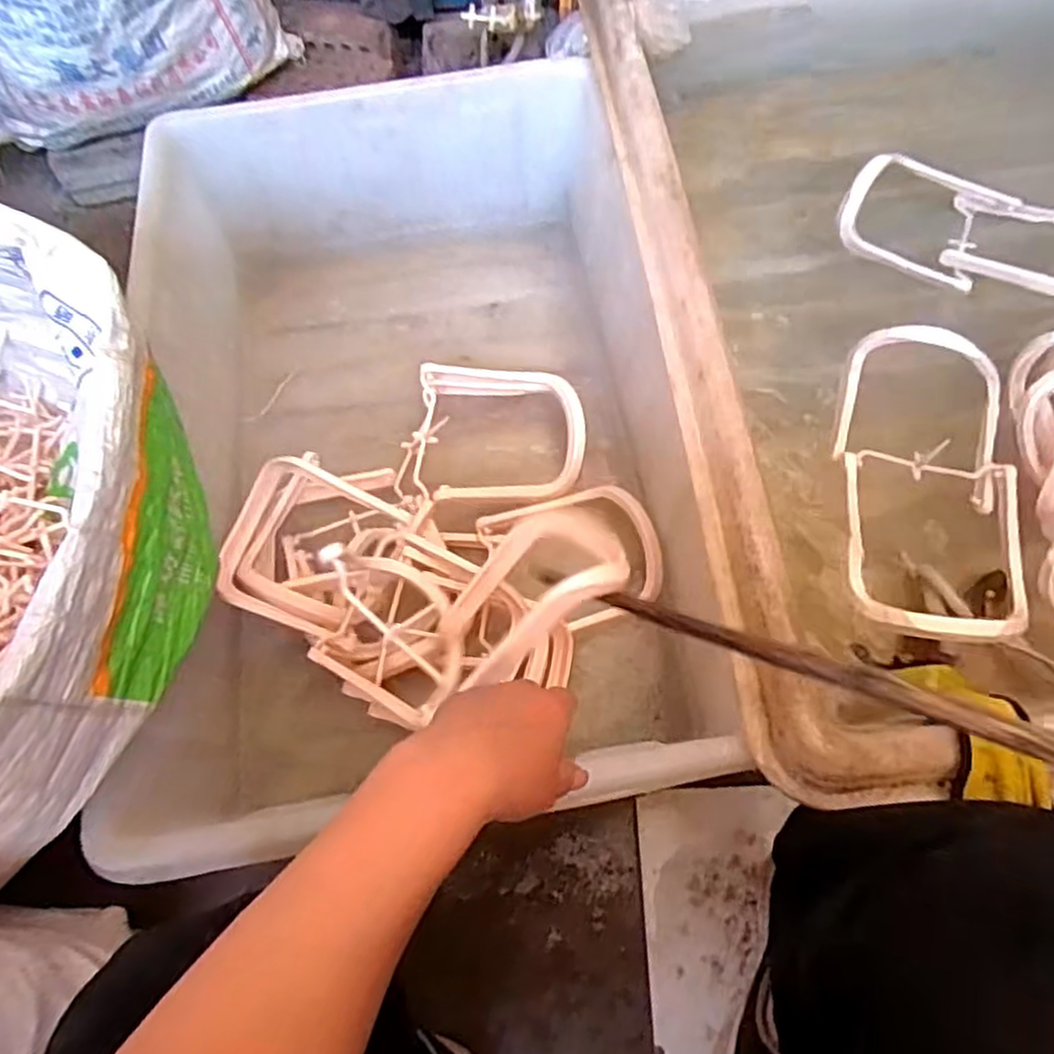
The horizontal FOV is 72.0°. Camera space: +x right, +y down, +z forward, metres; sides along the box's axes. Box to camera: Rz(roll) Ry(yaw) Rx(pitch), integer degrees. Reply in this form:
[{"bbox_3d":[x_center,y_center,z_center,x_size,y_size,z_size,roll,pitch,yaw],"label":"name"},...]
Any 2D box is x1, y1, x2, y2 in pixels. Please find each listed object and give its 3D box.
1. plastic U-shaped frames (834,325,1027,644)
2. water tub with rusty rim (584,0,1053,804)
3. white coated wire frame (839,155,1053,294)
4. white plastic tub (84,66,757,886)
[{"bbox_3d":[0.402,-0.054,0.725,0.172,0.032,0.338,5,66,4],"label":"plastic U-shaped frames"},{"bbox_3d":[0.514,-0.280,0.814,0.789,0.224,1.046,-7,65,-1],"label":"water tub with rusty rim"},{"bbox_3d":[0.524,-0.349,0.850,0.300,0.046,0.166,17,67,9],"label":"white coated wire frame"},{"bbox_3d":[-0.121,-0.119,0.828,0.536,0.309,0.849,-7,65,-1],"label":"white plastic tub"}]

